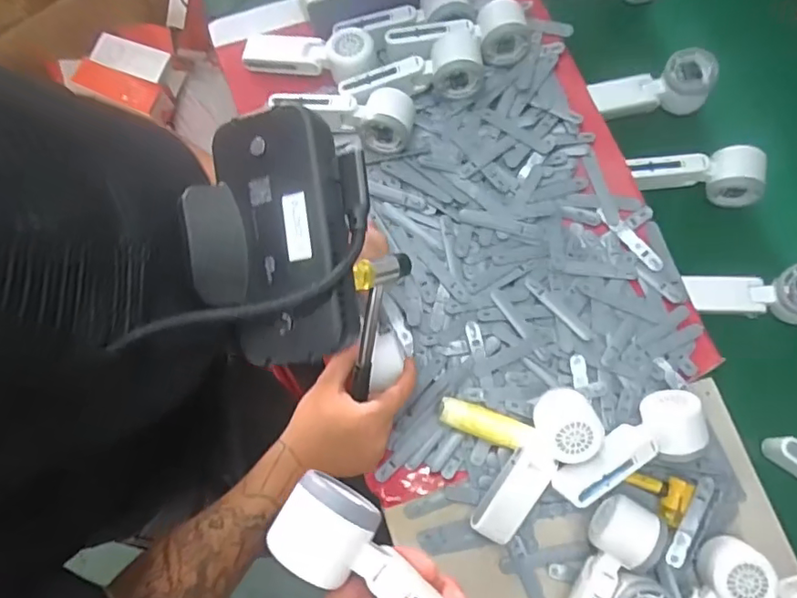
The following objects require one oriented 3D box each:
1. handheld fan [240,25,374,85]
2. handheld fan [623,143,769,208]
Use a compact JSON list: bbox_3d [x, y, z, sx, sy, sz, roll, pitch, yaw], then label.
[{"bbox_3d":[-0.111,-0.295,0.675,0.160,0.030,0.057,10,77,20],"label":"handheld fan"},{"bbox_3d":[0.334,-0.143,0.653,0.155,0.052,0.064,3,77,2],"label":"handheld fan"}]

